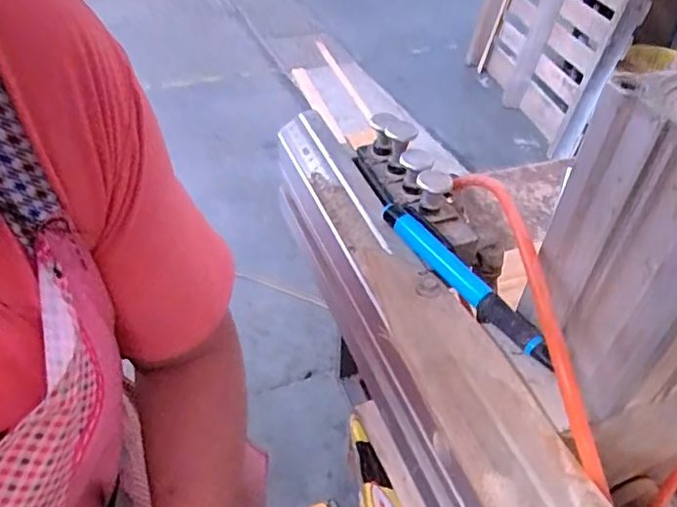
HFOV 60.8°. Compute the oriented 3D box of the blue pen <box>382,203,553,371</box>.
[{"bbox_3d":[0.059,0.011,0.284,0.011,0.014,0.114,-26,50,-27],"label":"blue pen"}]

